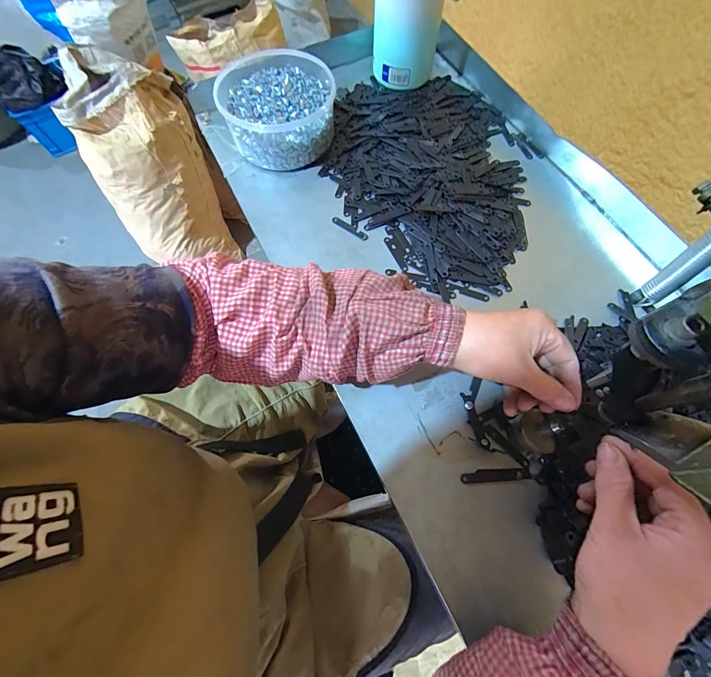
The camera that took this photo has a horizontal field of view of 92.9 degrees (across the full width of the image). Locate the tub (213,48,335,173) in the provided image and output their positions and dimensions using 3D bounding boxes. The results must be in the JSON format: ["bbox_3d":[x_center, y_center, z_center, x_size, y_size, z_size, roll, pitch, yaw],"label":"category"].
[{"bbox_3d":[-0.101,-0.307,0.457,0.143,0.064,0.149,-1,68,2],"label":"tub"}]

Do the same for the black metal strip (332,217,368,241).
[{"bbox_3d":[-0.007,-0.136,0.420,0.051,0.004,0.010,32,73,14],"label":"black metal strip"}]

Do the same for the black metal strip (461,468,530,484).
[{"bbox_3d":[0.129,0.127,0.312,0.062,0.004,0.011,-4,68,0],"label":"black metal strip"}]

